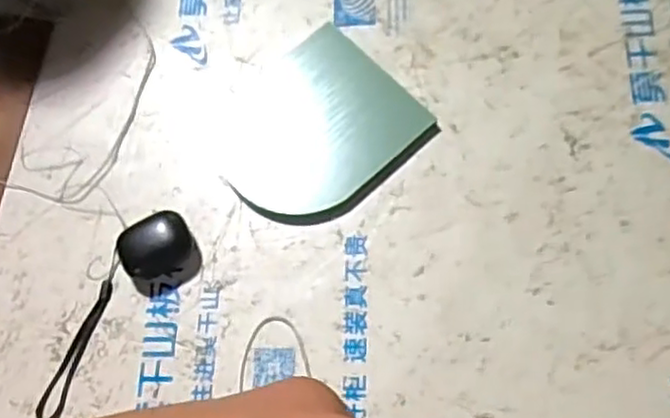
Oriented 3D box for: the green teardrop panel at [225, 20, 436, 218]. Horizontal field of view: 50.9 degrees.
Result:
[{"bbox_3d":[-0.020,-0.076,0.647,0.169,0.011,0.149,-40,73,-8],"label":"green teardrop panel"}]

